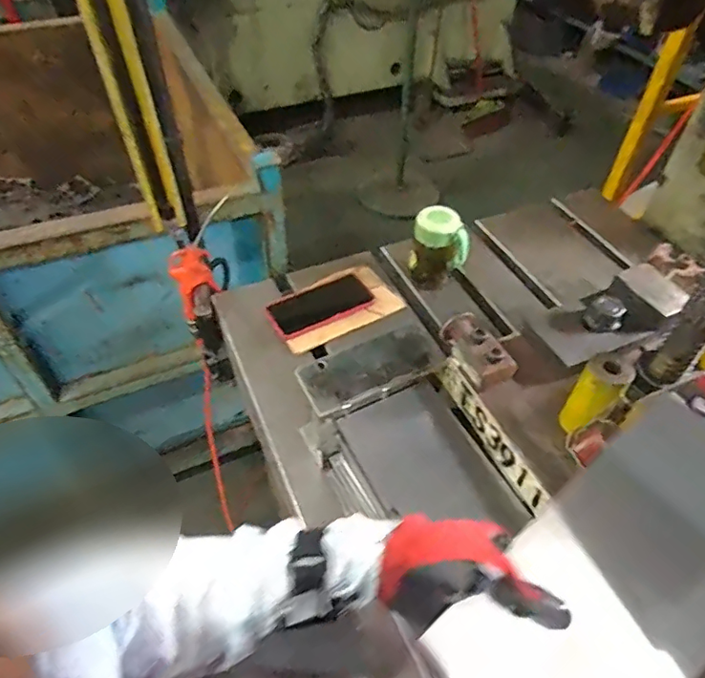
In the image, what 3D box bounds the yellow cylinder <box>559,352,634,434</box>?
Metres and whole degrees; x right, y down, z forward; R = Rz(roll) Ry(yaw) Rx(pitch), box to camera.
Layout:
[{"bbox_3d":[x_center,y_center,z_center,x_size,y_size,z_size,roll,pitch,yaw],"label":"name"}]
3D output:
[{"bbox_3d":[0.232,0.056,0.517,0.037,0.085,0.034,35,56,25],"label":"yellow cylinder"}]

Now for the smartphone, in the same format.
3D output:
[{"bbox_3d":[-0.052,-0.055,0.831,0.155,0.014,0.079,-25,57,-18],"label":"smartphone"}]

